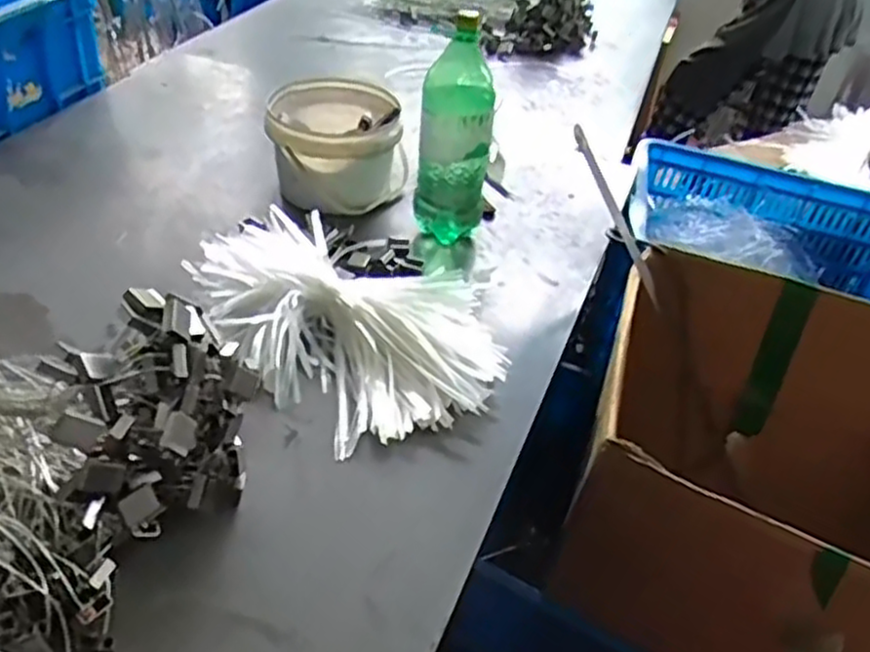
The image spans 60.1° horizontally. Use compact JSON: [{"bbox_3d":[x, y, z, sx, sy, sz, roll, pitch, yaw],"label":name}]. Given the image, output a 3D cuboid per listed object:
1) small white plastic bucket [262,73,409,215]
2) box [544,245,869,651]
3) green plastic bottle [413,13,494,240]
[{"bbox_3d":[-0.161,-0.273,1.187,0.201,0.154,0.209,4,39,-3],"label":"small white plastic bucket"},{"bbox_3d":[0.454,0.229,0.997,0.555,0.364,0.508,23,42,19],"label":"box"},{"bbox_3d":[0.027,-0.245,1.040,0.098,0.303,0.095,4,39,-4],"label":"green plastic bottle"}]

